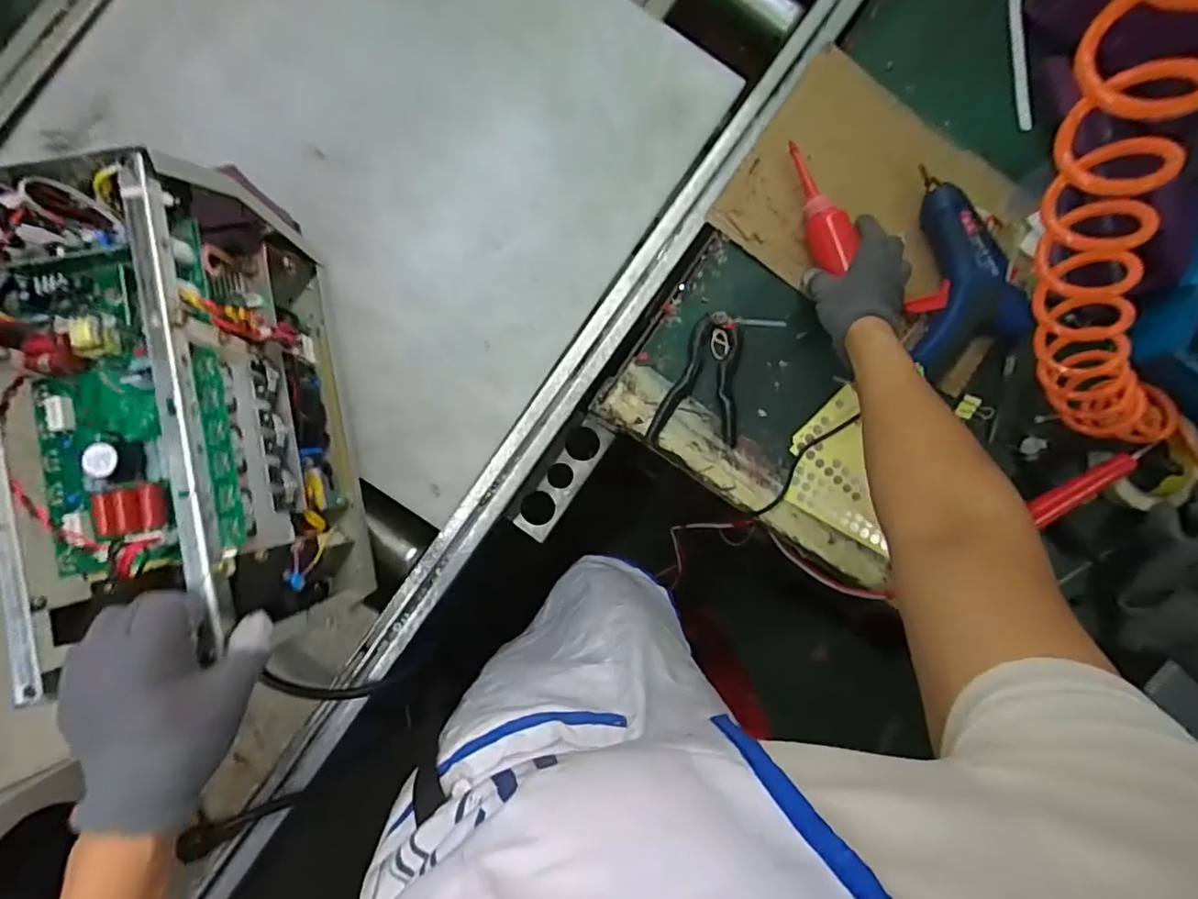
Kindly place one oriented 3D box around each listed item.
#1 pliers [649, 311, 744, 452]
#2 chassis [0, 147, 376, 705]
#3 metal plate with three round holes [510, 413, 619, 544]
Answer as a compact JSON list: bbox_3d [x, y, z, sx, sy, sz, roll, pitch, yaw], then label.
[{"bbox_3d":[0.105,-0.073,0.579,0.089,0.012,0.136,5,87,0],"label":"pliers"},{"bbox_3d":[-0.319,-0.029,0.456,0.128,0.232,0.336,-9,87,-1],"label":"chassis"},{"bbox_3d":[-0.039,0.032,0.643,0.042,0.009,0.152,34,88,9],"label":"metal plate with three round holes"}]

